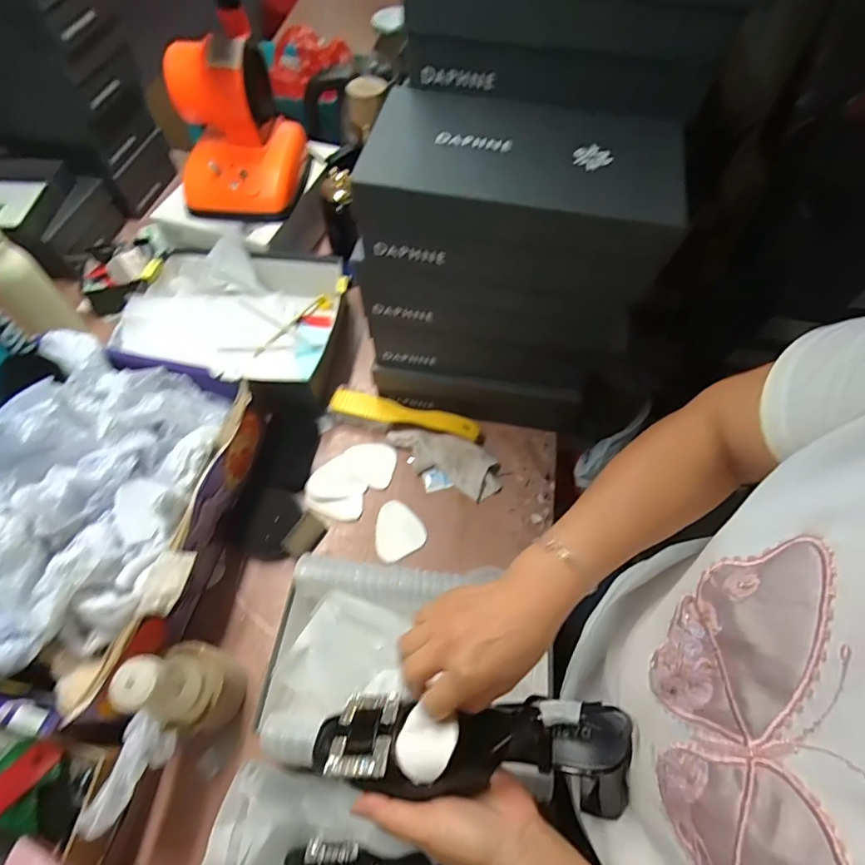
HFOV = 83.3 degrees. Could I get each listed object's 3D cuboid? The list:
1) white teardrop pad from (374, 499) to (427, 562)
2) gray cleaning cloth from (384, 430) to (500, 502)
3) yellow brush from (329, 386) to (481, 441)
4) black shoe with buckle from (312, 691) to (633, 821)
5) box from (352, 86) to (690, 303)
[{"bbox_3d":[-0.050,0.134,0.678,0.067,0.008,0.078,-22,63,-13],"label":"white teardrop pad"},{"bbox_3d":[0.018,0.036,0.717,0.176,0.020,0.070,25,62,13],"label":"gray cleaning cloth"},{"bbox_3d":[-0.043,-0.022,0.738,0.230,0.034,0.044,14,61,7],"label":"yellow brush"},{"bbox_3d":[0.022,0.239,0.366,0.233,0.065,0.071,-6,59,12],"label":"black shoe with buckle"},{"bbox_3d":[0.087,-0.240,0.500,0.293,0.118,0.165,11,60,5],"label":"box"}]

